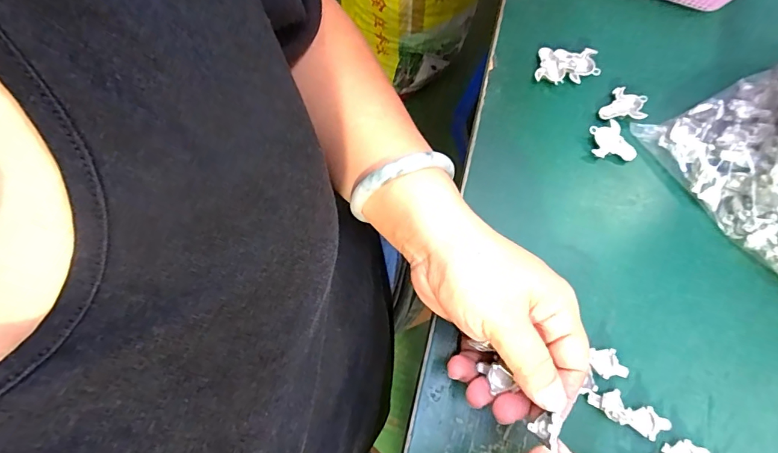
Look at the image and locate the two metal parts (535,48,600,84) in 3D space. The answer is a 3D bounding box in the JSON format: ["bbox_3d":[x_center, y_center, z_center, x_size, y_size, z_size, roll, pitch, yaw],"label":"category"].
[{"bbox_3d":[0.136,-0.123,0.332,0.046,0.010,0.030,6,72,1],"label":"two metal parts"}]

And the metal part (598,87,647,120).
[{"bbox_3d":[0.176,-0.088,0.323,0.030,0.006,0.030,0,72,-1],"label":"metal part"}]

